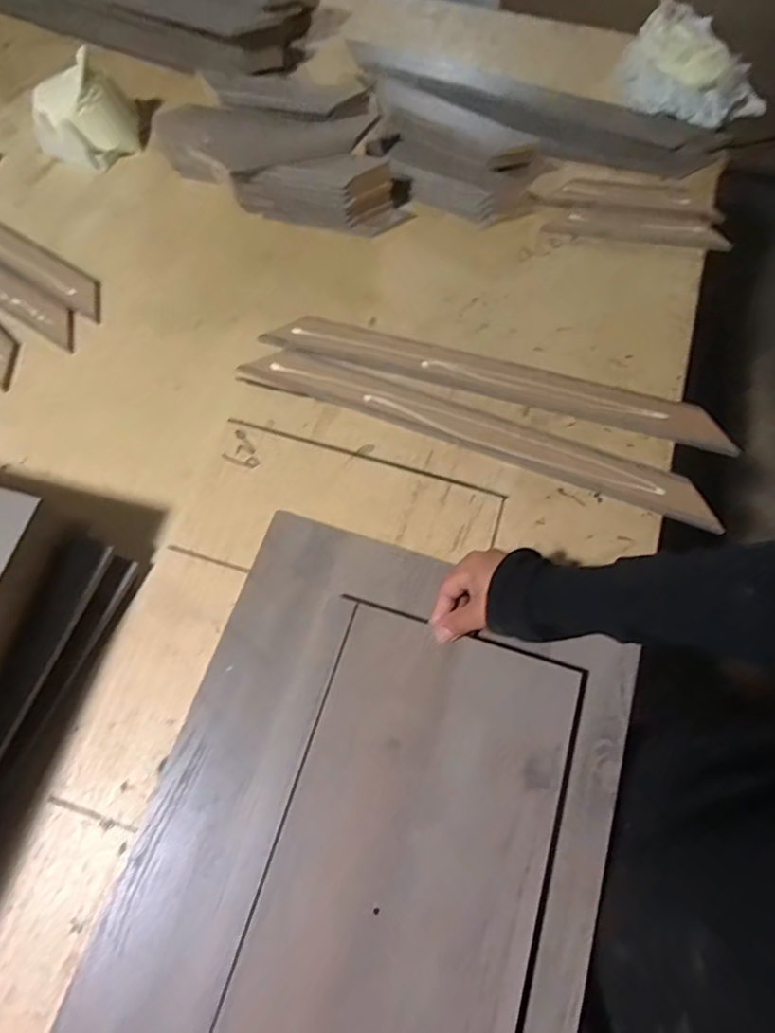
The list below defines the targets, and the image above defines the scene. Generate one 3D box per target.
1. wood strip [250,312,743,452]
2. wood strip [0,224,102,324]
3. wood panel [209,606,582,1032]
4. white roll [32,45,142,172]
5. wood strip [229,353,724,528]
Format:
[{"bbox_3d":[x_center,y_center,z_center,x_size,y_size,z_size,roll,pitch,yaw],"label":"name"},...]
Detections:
[{"bbox_3d":[0.118,-0.156,0.624,0.502,0.014,0.058,14,70,5],"label":"wood strip"},{"bbox_3d":[-0.536,-0.375,0.712,0.480,0.006,0.048,32,73,11],"label":"wood strip"},{"bbox_3d":[-0.009,0.343,0.411,0.205,0.014,0.517,18,70,7],"label":"wood panel"},{"bbox_3d":[-0.397,-0.522,0.726,0.133,0.087,0.086,-20,71,-7],"label":"white roll"},{"bbox_3d":[0.089,-0.097,0.598,0.504,0.012,0.057,20,71,7],"label":"wood strip"}]

